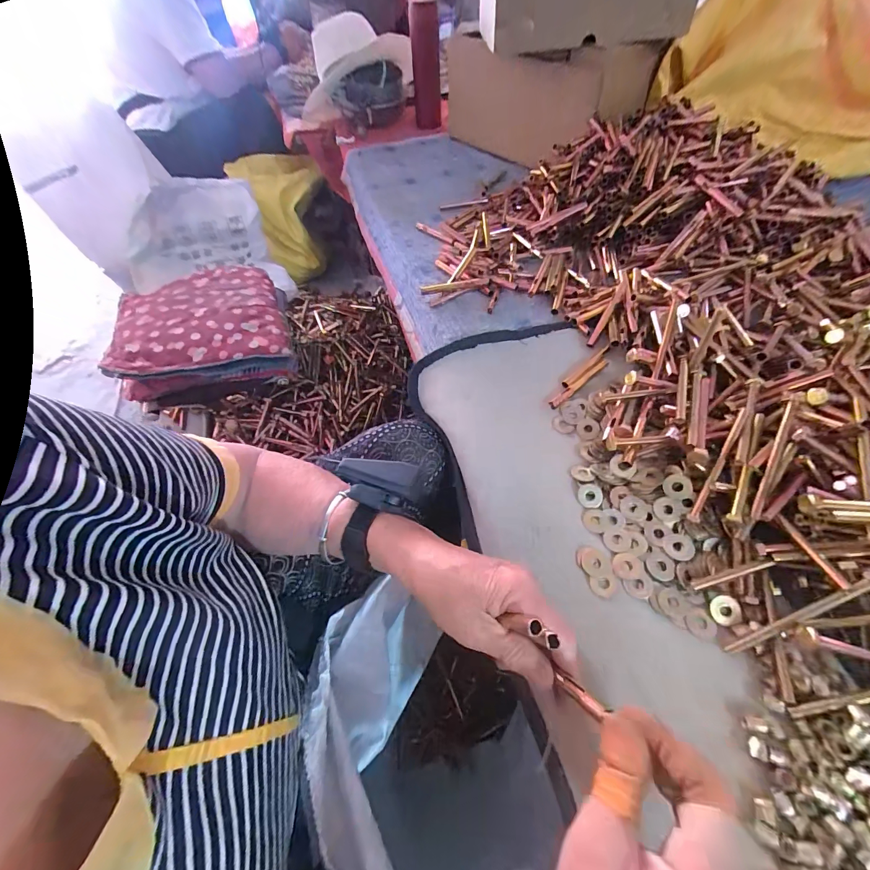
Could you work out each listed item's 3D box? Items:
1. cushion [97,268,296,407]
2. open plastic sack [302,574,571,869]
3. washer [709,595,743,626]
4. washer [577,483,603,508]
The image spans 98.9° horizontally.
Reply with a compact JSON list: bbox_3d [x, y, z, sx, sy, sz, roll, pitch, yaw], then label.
[{"bbox_3d":[-0.492,-0.216,0.825,0.330,0.136,0.301,-17,56,-7],"label":"cushion"},{"bbox_3d":[0.009,0.368,0.447,0.265,0.395,0.240,18,59,16],"label":"open plastic sack"},{"bbox_3d":[0.220,0.133,0.281,0.020,0.006,0.020,7,56,9],"label":"washer"},{"bbox_3d":[0.141,0.055,0.337,0.021,0.005,0.021,-2,55,3],"label":"washer"}]

